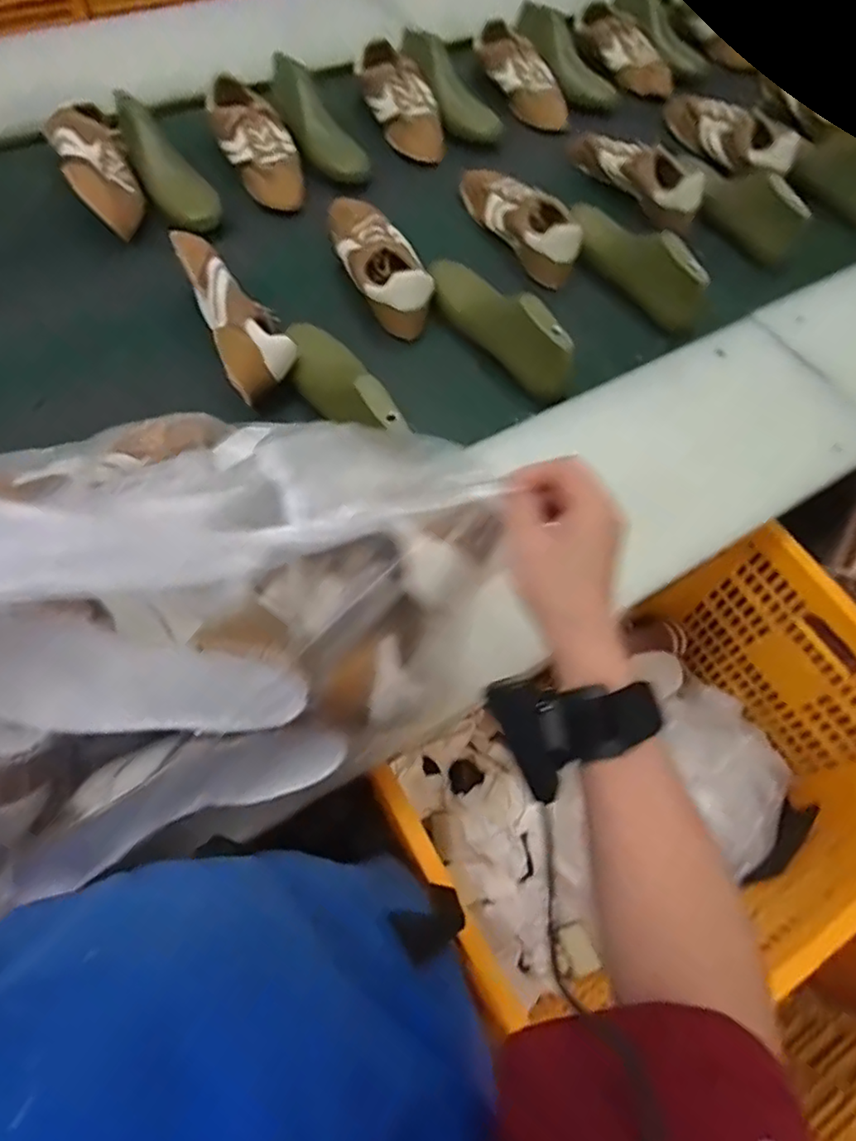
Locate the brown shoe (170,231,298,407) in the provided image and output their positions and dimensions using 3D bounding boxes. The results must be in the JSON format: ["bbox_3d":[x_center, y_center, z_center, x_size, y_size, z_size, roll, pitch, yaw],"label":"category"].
[{"bbox_3d":[-0.231,-0.311,0.745,0.083,0.082,0.235,-22,66,-14],"label":"brown shoe"}]

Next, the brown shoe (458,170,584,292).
[{"bbox_3d":[0.145,-0.527,0.927,0.104,0.068,0.255,-28,68,-16],"label":"brown shoe"}]

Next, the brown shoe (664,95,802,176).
[{"bbox_3d":[0.526,-0.760,1.072,0.096,0.101,0.257,-18,65,-12],"label":"brown shoe"}]

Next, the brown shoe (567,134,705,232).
[{"bbox_3d":[0.329,-0.630,0.992,0.078,0.079,0.242,-31,69,-18],"label":"brown shoe"}]

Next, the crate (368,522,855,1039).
[{"bbox_3d":[0.303,0.255,0.799,0.563,0.309,0.390,-30,68,-17],"label":"crate"}]

